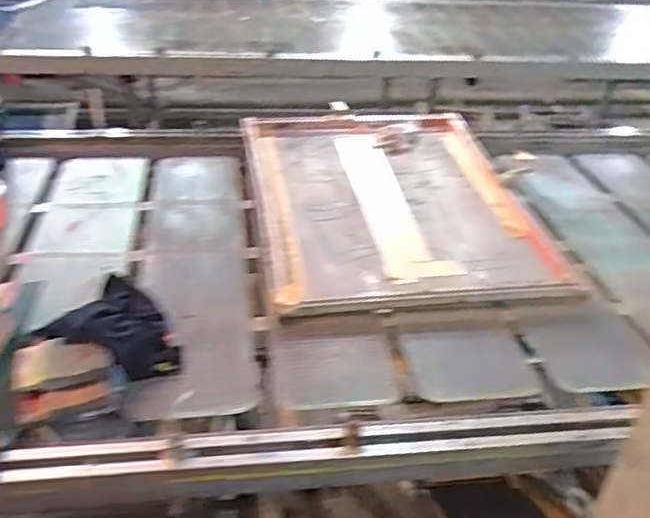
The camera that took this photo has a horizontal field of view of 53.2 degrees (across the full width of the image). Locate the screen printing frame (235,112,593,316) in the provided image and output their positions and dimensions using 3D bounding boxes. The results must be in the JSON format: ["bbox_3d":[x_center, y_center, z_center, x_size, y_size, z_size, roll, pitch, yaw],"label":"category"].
[{"bbox_3d":[0.149,-0.137,1.444,0.598,0.051,0.730,-5,41,-9],"label":"screen printing frame"}]

